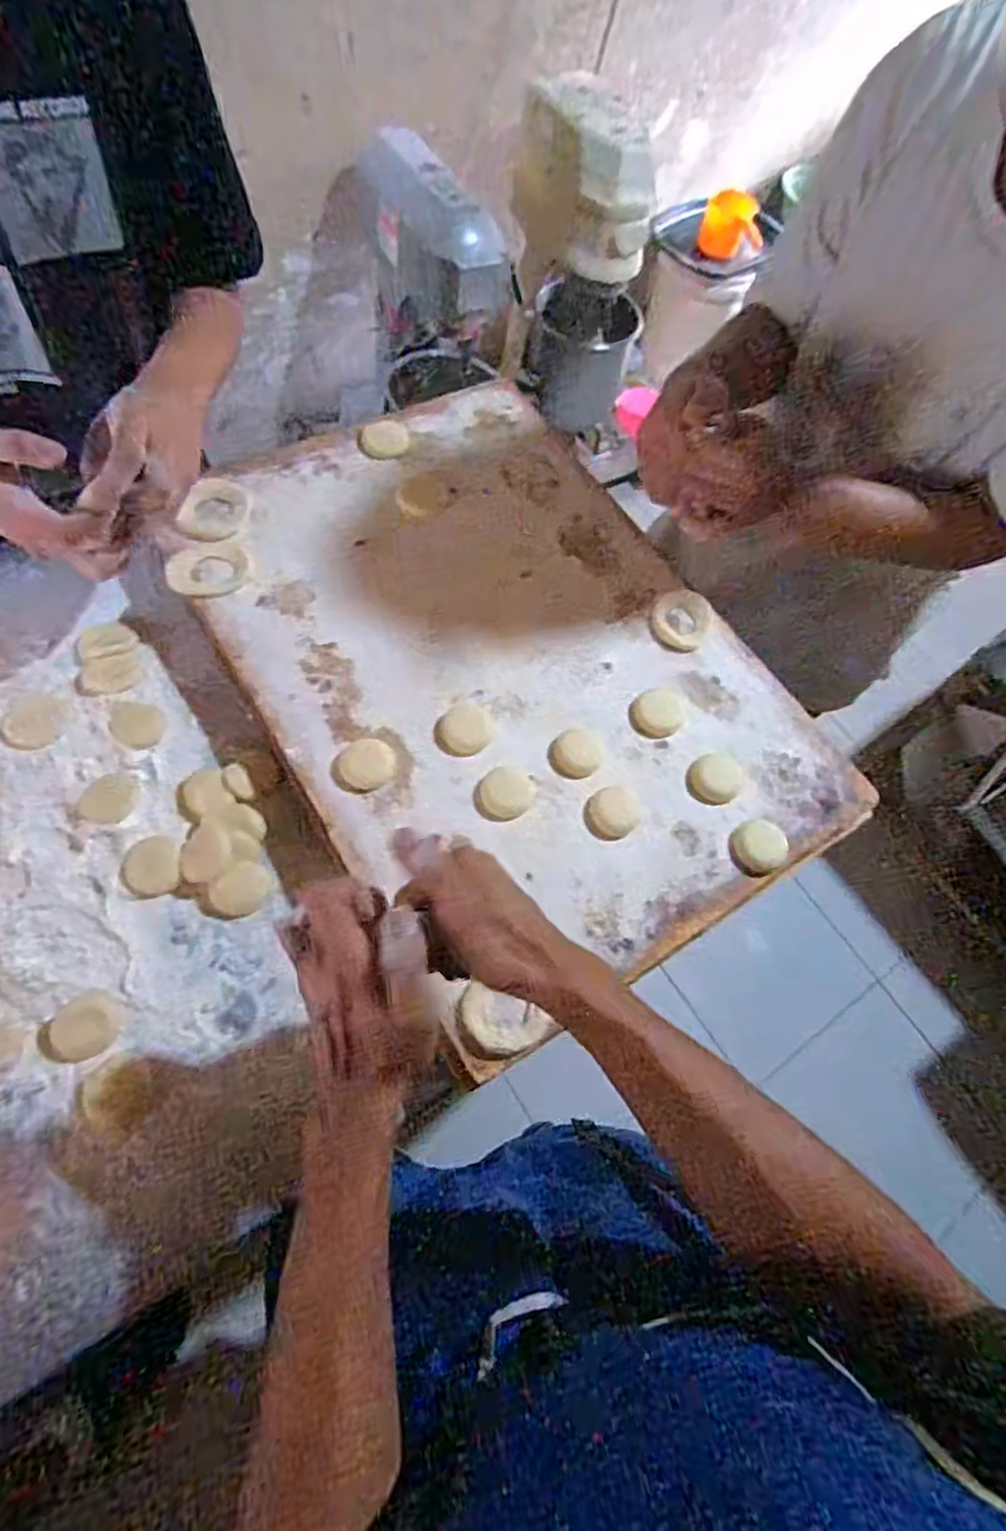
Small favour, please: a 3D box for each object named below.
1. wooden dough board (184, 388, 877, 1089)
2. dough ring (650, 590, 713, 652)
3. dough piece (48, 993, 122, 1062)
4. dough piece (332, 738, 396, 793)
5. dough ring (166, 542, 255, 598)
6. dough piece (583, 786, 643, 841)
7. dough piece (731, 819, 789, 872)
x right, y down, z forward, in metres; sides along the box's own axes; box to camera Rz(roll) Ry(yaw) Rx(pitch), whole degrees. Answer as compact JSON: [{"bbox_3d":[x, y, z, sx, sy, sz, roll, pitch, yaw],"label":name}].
[{"bbox_3d":[0.001,-0.106,0.632,0.415,0.018,0.583,-29,70,-21],"label":"wooden dough board"},{"bbox_3d":[0.167,-0.138,0.662,0.055,0.008,0.069,31,64,8],"label":"dough ring"},{"bbox_3d":[-0.293,0.184,0.496,0.044,0.011,0.038,-38,74,-22],"label":"dough piece"},{"bbox_3d":[-0.109,0.000,0.559,0.049,0.006,0.041,-29,71,-20],"label":"dough piece"},{"bbox_3d":[-0.256,-0.173,0.619,0.070,0.008,0.061,-3,64,-9],"label":"dough ring"},{"bbox_3d":[0.089,0.039,0.571,0.048,0.011,0.041,-7,65,-11],"label":"dough piece"},{"bbox_3d":[0.206,0.063,0.565,0.047,0.012,0.041,-32,72,-20],"label":"dough piece"}]

